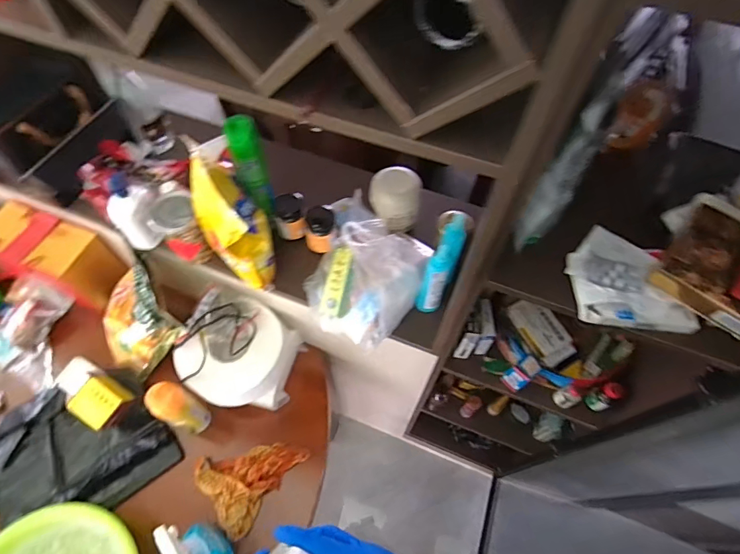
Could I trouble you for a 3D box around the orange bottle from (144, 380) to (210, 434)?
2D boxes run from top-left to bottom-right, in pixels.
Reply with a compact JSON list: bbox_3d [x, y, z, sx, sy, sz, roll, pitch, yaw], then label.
[{"bbox_3d":[-0.396,0.280,0.914,0.064,0.207,0.066,1,60,-1],"label":"orange bottle"}]

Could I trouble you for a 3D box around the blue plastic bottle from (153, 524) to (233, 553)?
[{"bbox_3d":[-0.312,0.489,0.783,0.091,0.214,0.043,41,67,20],"label":"blue plastic bottle"}]

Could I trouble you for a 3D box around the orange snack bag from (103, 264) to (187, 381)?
[{"bbox_3d":[-0.541,0.103,1.024,0.095,0.245,0.209,5,43,-53],"label":"orange snack bag"}]

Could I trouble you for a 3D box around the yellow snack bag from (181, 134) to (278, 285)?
[{"bbox_3d":[-0.258,-0.105,0.829,0.117,0.237,0.175,-26,64,-15],"label":"yellow snack bag"}]

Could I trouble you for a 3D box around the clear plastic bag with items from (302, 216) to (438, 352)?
[{"bbox_3d":[-0.011,-0.009,0.843,0.213,0.142,0.228,30,64,15],"label":"clear plastic bag with items"}]

